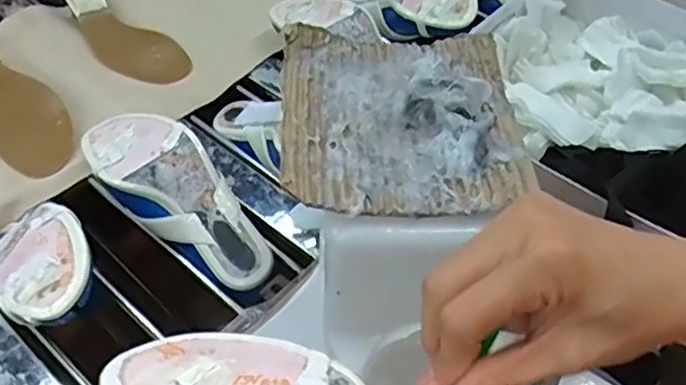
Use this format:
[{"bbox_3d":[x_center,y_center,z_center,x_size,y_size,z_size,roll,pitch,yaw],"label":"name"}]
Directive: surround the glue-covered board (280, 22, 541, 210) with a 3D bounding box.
[{"bbox_3d":[0.038,-0.060,0.426,0.155,0.029,0.165,-2,50,-3],"label":"glue-covered board"}]

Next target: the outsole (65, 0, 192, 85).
[{"bbox_3d":[-0.285,-0.208,0.797,0.234,0.038,0.084,36,56,24],"label":"outsole"}]

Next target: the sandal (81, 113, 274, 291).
[{"bbox_3d":[-0.151,0.001,0.603,0.222,0.055,0.084,44,59,8],"label":"sandal"}]

